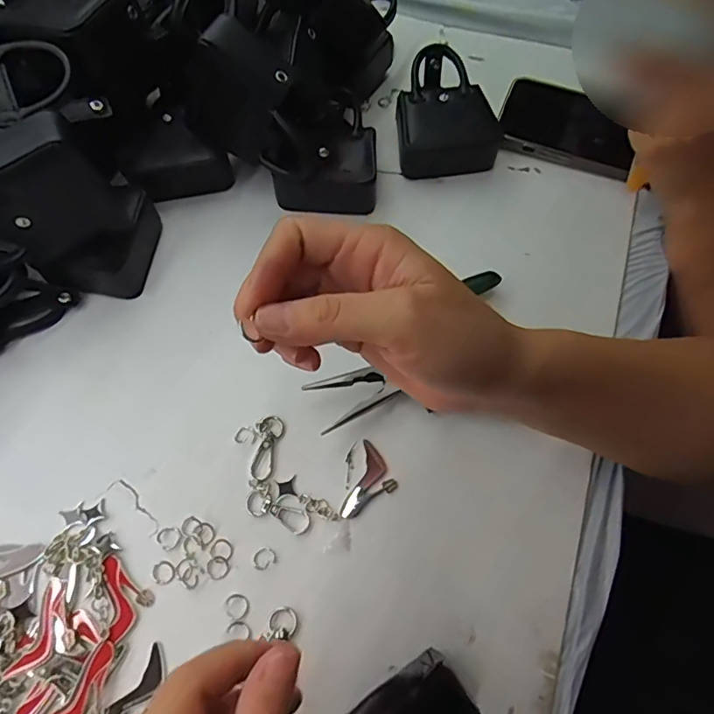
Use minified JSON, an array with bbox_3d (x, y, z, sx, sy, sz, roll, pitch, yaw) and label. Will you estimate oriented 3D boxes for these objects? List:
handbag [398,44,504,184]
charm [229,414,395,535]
[{"bbox_3d":[0.069,-0.197,0.412,0.079,0.045,0.093,-6,65,-4],"label":"handbag"},{"bbox_3d":[-0.029,0.072,0.306,0.098,0.004,0.060,14,65,6],"label":"charm"}]

